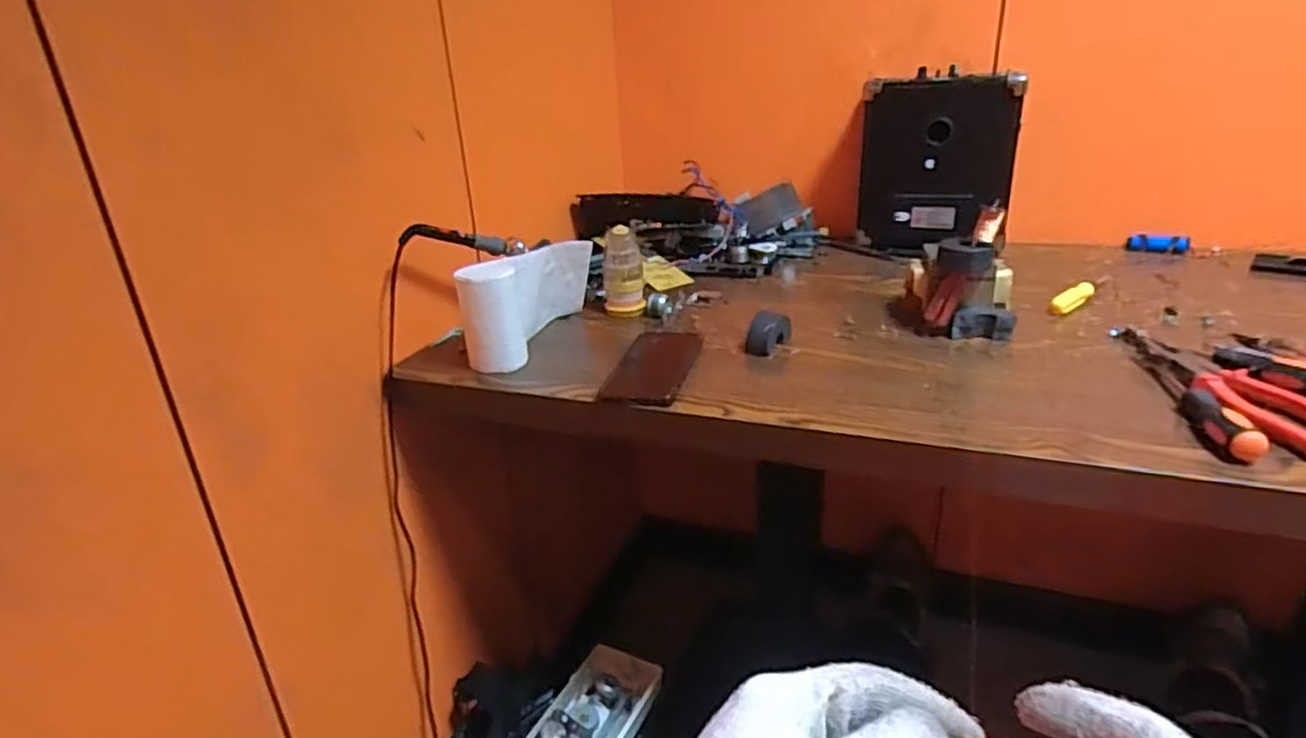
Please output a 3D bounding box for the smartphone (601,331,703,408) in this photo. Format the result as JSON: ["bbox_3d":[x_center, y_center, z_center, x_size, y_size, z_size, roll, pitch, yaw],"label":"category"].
[{"bbox_3d":[0.003,-0.006,0.746,0.074,0.013,0.150,12,34,10],"label":"smartphone"}]

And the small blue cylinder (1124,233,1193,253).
[{"bbox_3d":[0.707,-0.175,1.011,0.073,0.024,0.028,13,28,33],"label":"small blue cylinder"}]

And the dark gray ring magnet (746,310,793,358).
[{"bbox_3d":[0.124,-0.040,0.776,0.030,0.045,0.055,15,29,35],"label":"dark gray ring magnet"}]

